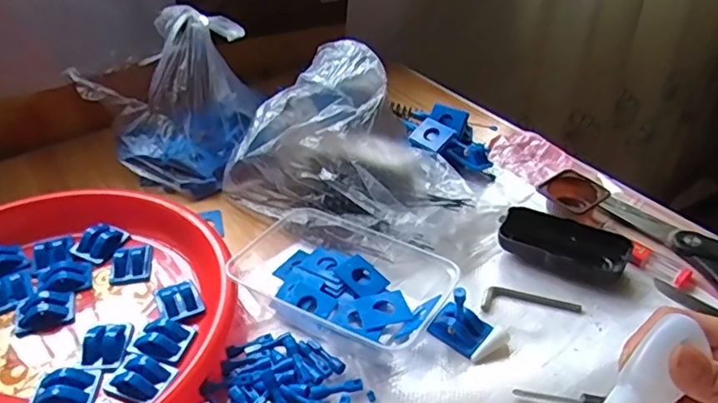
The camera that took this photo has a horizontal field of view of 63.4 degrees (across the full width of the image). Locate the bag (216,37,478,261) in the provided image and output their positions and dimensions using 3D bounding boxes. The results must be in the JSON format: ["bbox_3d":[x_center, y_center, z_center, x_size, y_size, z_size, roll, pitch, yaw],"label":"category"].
[{"bbox_3d":[0.001,-0.058,0.558,0.248,0.133,0.139,12,39,16],"label":"bag"}]

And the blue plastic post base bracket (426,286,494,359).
[{"bbox_3d":[0.079,0.086,0.444,0.039,0.044,0.032,29,46,33],"label":"blue plastic post base bracket"}]

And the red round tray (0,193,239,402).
[{"bbox_3d":[-0.248,0.096,0.444,0.273,0.039,0.279,-1,38,0],"label":"red round tray"}]

